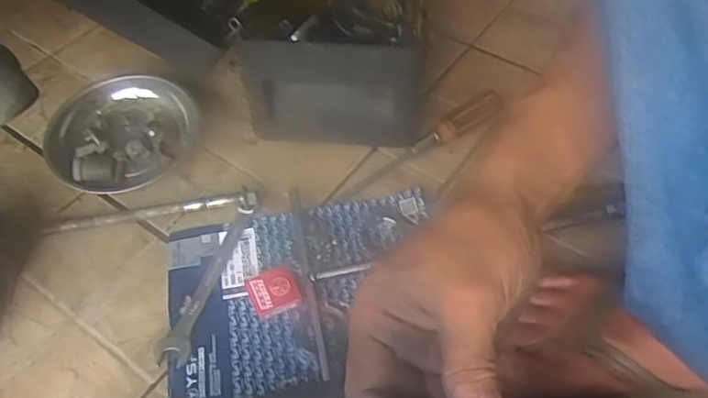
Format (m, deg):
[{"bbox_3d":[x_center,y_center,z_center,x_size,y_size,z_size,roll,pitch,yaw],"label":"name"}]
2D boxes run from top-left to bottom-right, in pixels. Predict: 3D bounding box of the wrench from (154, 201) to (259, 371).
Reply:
[{"bbox_3d":[-0.126,0.067,0.510,0.026,0.013,0.157,11,54,10],"label":"wrench"}]

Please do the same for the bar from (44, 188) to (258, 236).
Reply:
[{"bbox_3d":[-0.186,0.014,0.547,0.190,0.022,0.015,-7,53,-4],"label":"bar"}]

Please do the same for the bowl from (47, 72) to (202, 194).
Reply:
[{"bbox_3d":[-0.230,-0.062,0.592,0.134,0.041,0.144,-1,52,1],"label":"bowl"}]

